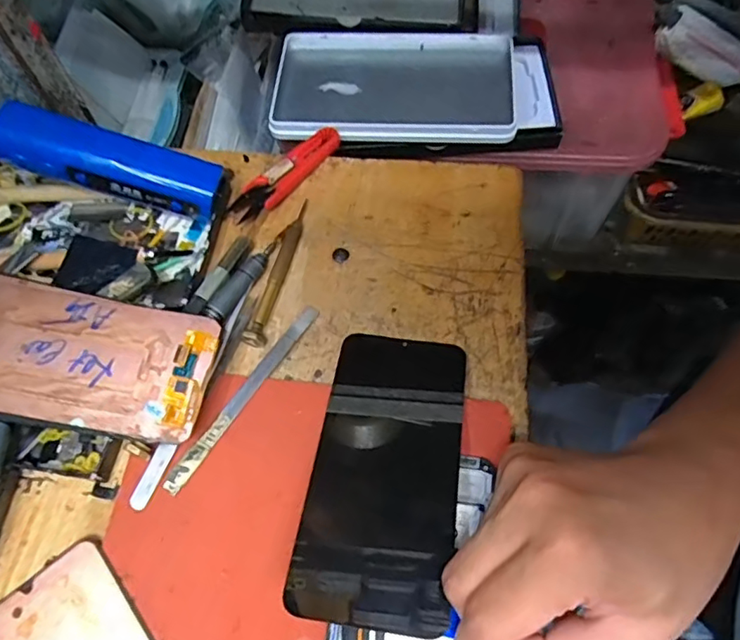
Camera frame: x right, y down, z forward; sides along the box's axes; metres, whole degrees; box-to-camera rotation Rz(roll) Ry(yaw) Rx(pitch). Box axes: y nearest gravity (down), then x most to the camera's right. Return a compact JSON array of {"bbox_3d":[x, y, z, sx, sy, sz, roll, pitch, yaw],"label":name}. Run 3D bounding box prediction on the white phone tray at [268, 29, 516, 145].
[{"bbox_3d":[0.017,-0.179,0.427,0.180,0.020,0.101,5,63,4],"label":"white phone tray"}]

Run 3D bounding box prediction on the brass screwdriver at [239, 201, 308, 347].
[{"bbox_3d":[-0.056,-0.033,0.351,0.012,0.008,0.106,14,64,8],"label":"brass screwdriver"}]

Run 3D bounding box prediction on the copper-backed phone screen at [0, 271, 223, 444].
[{"bbox_3d":[-0.159,0.018,0.303,0.147,0.004,0.075,9,70,4],"label":"copper-backed phone screen"}]

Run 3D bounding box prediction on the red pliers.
[{"bbox_3d":[-0.057,-0.101,0.390,0.022,0.010,0.096,39,70,19],"label":"red pliers"}]

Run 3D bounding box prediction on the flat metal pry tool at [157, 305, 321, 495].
[{"bbox_3d":[-0.069,0.041,0.316,0.009,0.006,0.127,29,67,15],"label":"flat metal pry tool"}]

